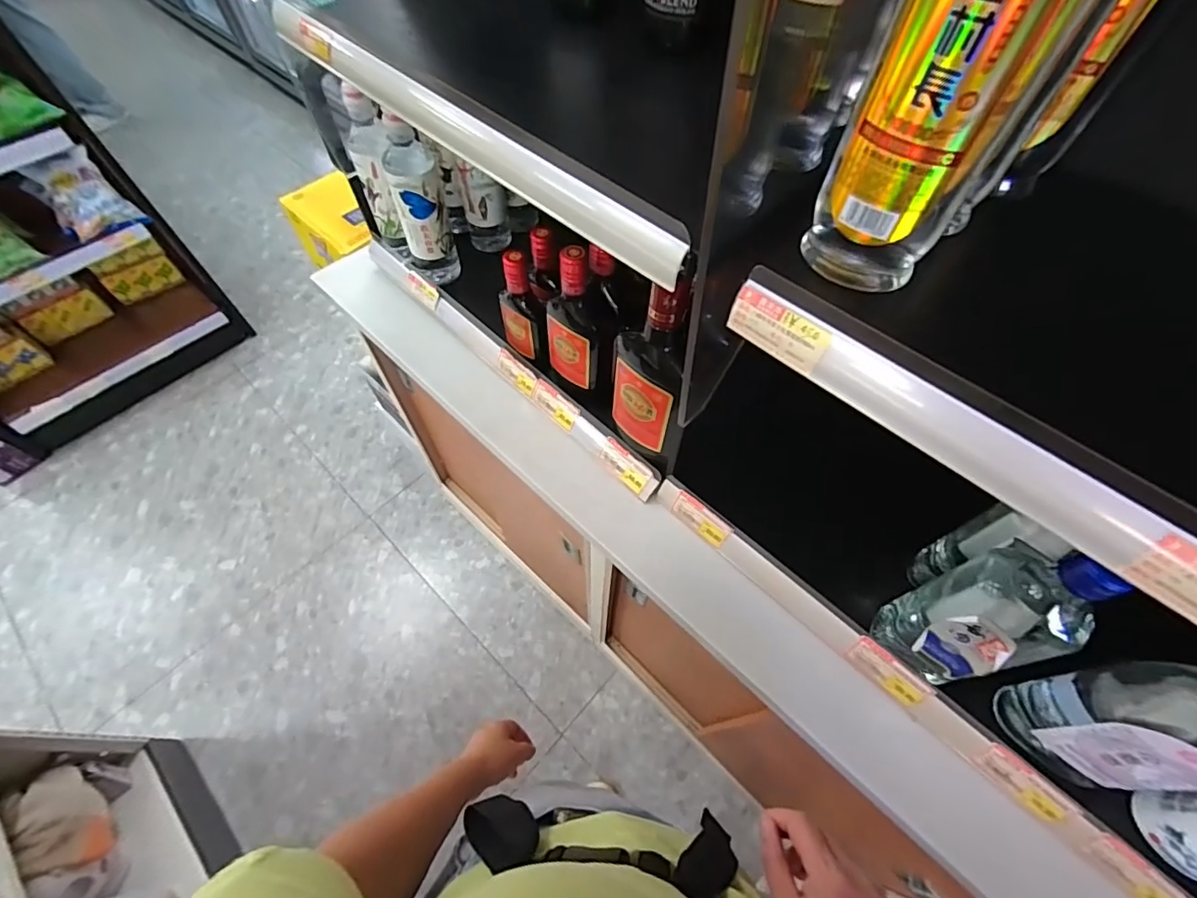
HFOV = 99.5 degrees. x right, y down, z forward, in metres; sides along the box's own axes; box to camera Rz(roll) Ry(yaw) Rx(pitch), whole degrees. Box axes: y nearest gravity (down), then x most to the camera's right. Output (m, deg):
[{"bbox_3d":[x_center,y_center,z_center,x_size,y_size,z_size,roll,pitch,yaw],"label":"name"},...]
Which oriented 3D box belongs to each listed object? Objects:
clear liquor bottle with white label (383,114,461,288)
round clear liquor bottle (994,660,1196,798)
[{"bbox_3d":[-0.238,-0.321,0.676,0.069,0.211,0.057,-15,60,-9],"label":"clear liquor bottle with white label"},{"bbox_3d":[0.412,0.202,0.367,0.087,0.205,0.080,1,58,-2],"label":"round clear liquor bottle"}]

